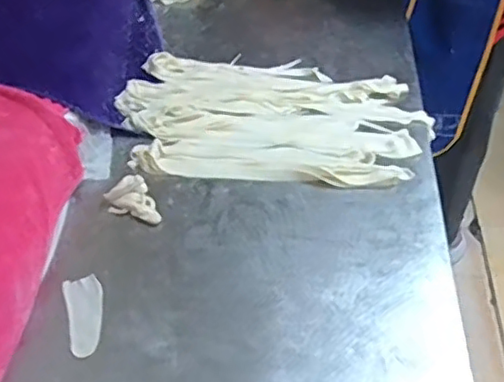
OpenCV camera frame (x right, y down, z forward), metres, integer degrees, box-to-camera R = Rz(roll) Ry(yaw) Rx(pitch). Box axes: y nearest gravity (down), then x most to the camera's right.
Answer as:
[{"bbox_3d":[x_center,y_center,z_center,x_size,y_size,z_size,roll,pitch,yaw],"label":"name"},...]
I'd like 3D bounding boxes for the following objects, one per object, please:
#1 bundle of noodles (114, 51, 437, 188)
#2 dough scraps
[{"bbox_3d":[0.025,-0.095,0.806,0.379,0.012,0.212,5,50,4],"label":"bundle of noodles"},{"bbox_3d":[-0.131,0.014,0.704,0.047,0.027,0.056,-28,56,-22],"label":"dough scraps"}]

